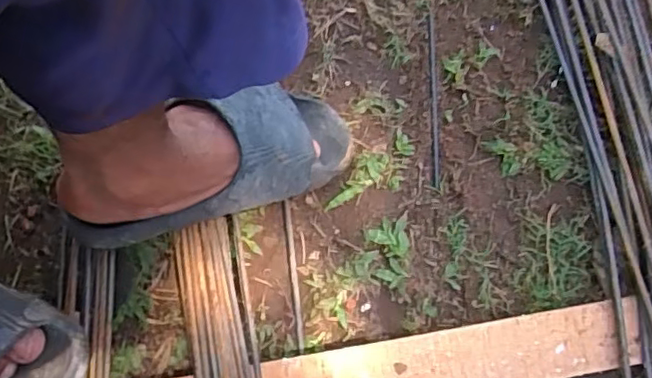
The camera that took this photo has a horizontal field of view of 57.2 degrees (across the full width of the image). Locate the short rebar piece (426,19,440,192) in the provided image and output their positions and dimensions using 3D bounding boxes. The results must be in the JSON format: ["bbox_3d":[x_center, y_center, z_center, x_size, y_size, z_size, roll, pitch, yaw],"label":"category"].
[{"bbox_3d":[0.107,-0.089,0.593,0.008,0.010,0.178,-1,76,2],"label":"short rebar piece"}]

